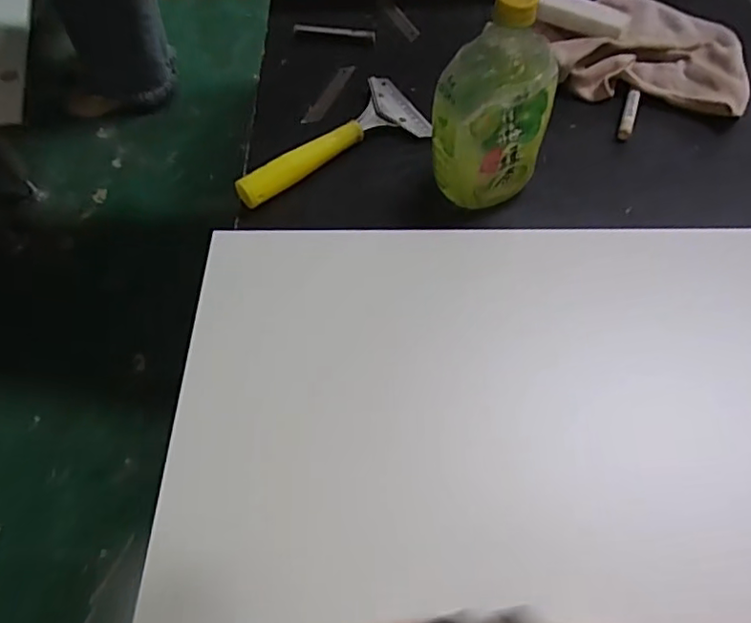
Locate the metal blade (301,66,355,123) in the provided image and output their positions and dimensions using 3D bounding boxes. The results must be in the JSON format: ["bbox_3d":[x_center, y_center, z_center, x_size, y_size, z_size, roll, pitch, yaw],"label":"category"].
[{"bbox_3d":[-0.051,-0.240,0.653,0.022,0.004,0.104,14,57,19],"label":"metal blade"}]

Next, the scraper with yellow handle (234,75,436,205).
[{"bbox_3d":[-0.048,-0.174,0.594,0.213,0.023,0.089,-32,63,-17],"label":"scraper with yellow handle"}]

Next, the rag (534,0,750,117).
[{"bbox_3d":[0.300,-0.295,0.649,0.215,0.032,0.171,16,60,11],"label":"rag"}]

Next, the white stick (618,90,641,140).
[{"bbox_3d":[0.264,-0.205,0.613,0.013,0.009,0.068,17,60,11],"label":"white stick"}]

